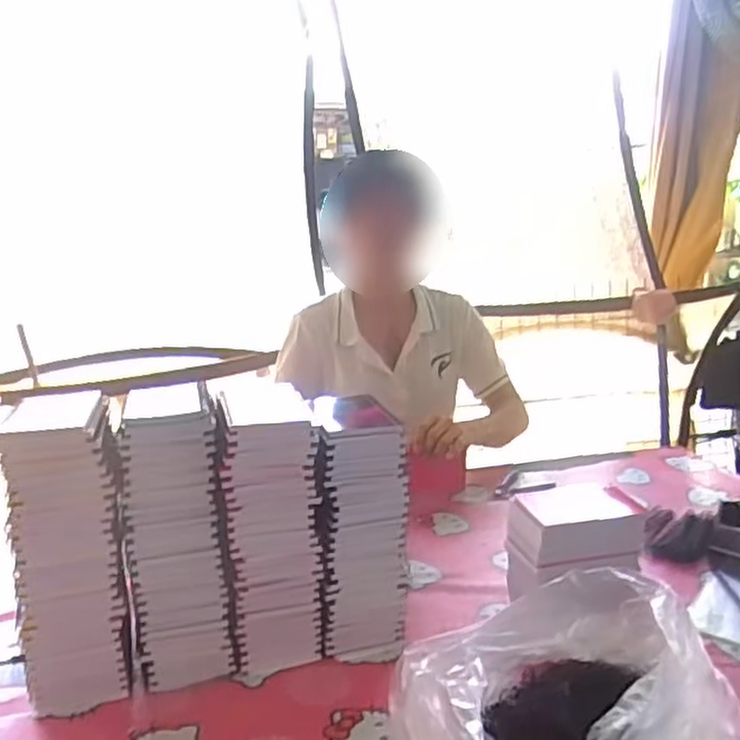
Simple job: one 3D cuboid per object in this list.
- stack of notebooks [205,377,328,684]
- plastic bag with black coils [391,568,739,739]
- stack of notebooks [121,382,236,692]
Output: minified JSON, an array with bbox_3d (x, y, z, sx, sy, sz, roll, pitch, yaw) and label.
[{"bbox_3d":[-0.113,0.163,0.805,0.095,0.280,0.137,-4,14,-16],"label":"stack of notebooks"},{"bbox_3d":[0.169,0.289,0.645,0.275,0.134,0.271,7,15,28],"label":"plastic bag with black coils"},{"bbox_3d":[-0.207,0.166,0.790,0.100,0.292,0.131,-4,14,-16],"label":"stack of notebooks"}]

